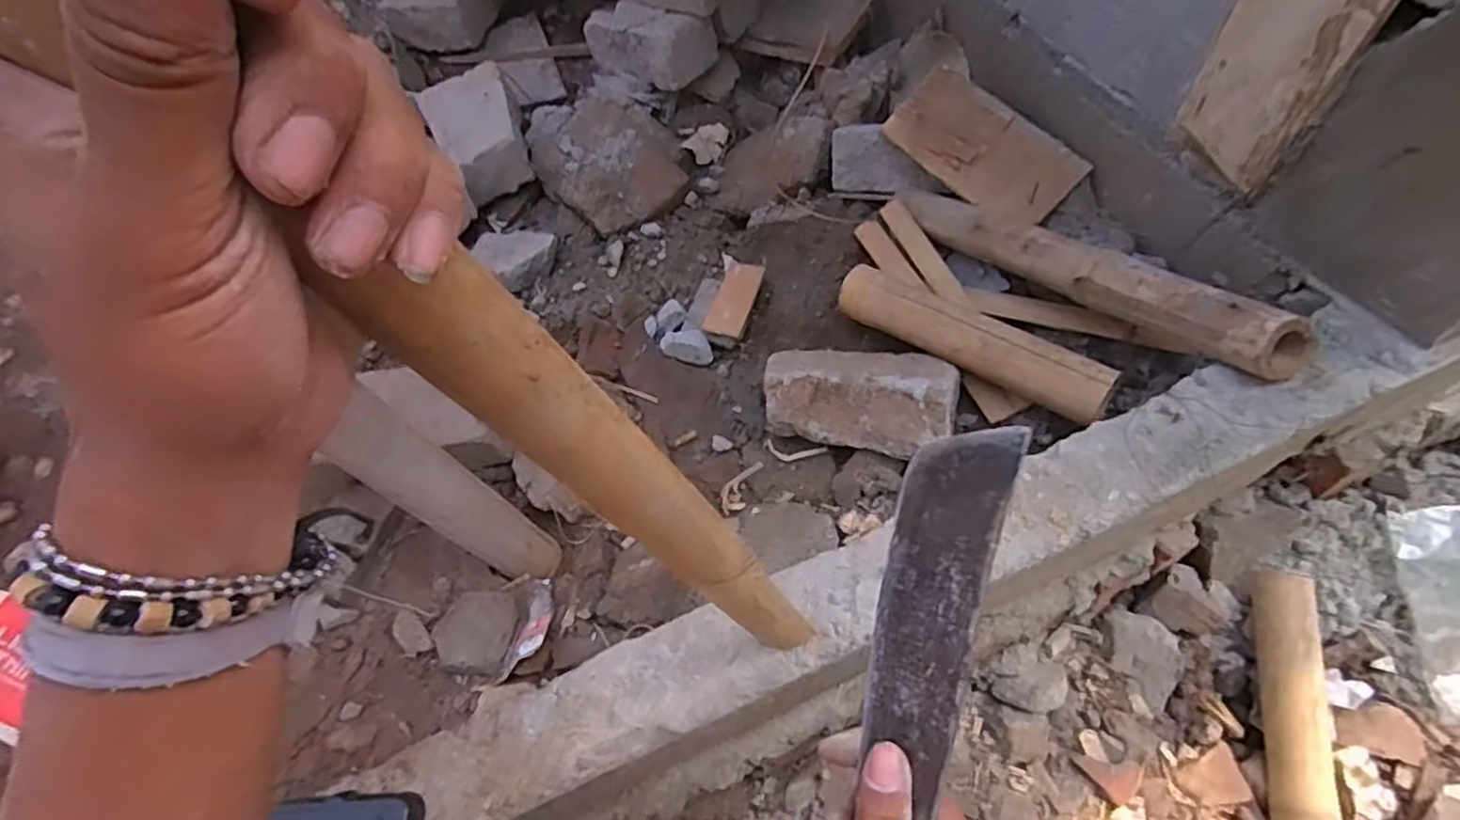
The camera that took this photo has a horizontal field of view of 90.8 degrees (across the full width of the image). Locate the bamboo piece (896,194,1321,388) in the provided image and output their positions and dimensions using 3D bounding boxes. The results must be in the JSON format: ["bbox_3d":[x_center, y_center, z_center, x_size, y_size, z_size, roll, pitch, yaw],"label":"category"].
[{"bbox_3d":[0.308,-0.135,0.678,0.047,0.054,0.421,-33,41,-12],"label":"bamboo piece"}]

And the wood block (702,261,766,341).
[{"bbox_3d":[0.005,-0.123,0.798,0.044,0.011,0.089,16,76,11],"label":"wood block"}]

